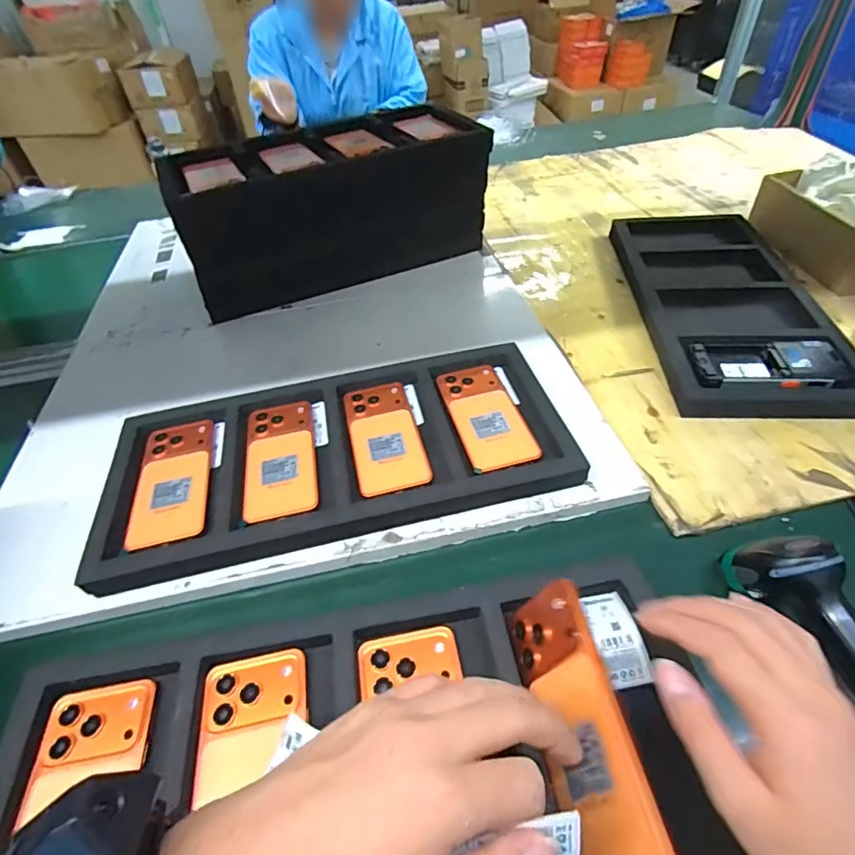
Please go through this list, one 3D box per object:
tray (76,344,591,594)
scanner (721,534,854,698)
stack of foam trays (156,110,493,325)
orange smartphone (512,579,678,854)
[{"bbox_3d":[-0.096,0.025,0.545,0.490,0.034,0.233,-12,47,-5],"label":"tray"},{"bbox_3d":[0.315,0.168,0.376,0.055,0.071,0.183,-15,57,-10],"label":"scanner"},{"bbox_3d":[-0.150,-0.356,0.804,0.484,0.193,0.216,-17,47,-11],"label":"stack of foam trays"},{"bbox_3d":[0.094,0.184,0.310,0.008,0.068,0.162,18,40,-29],"label":"orange smartphone"}]

